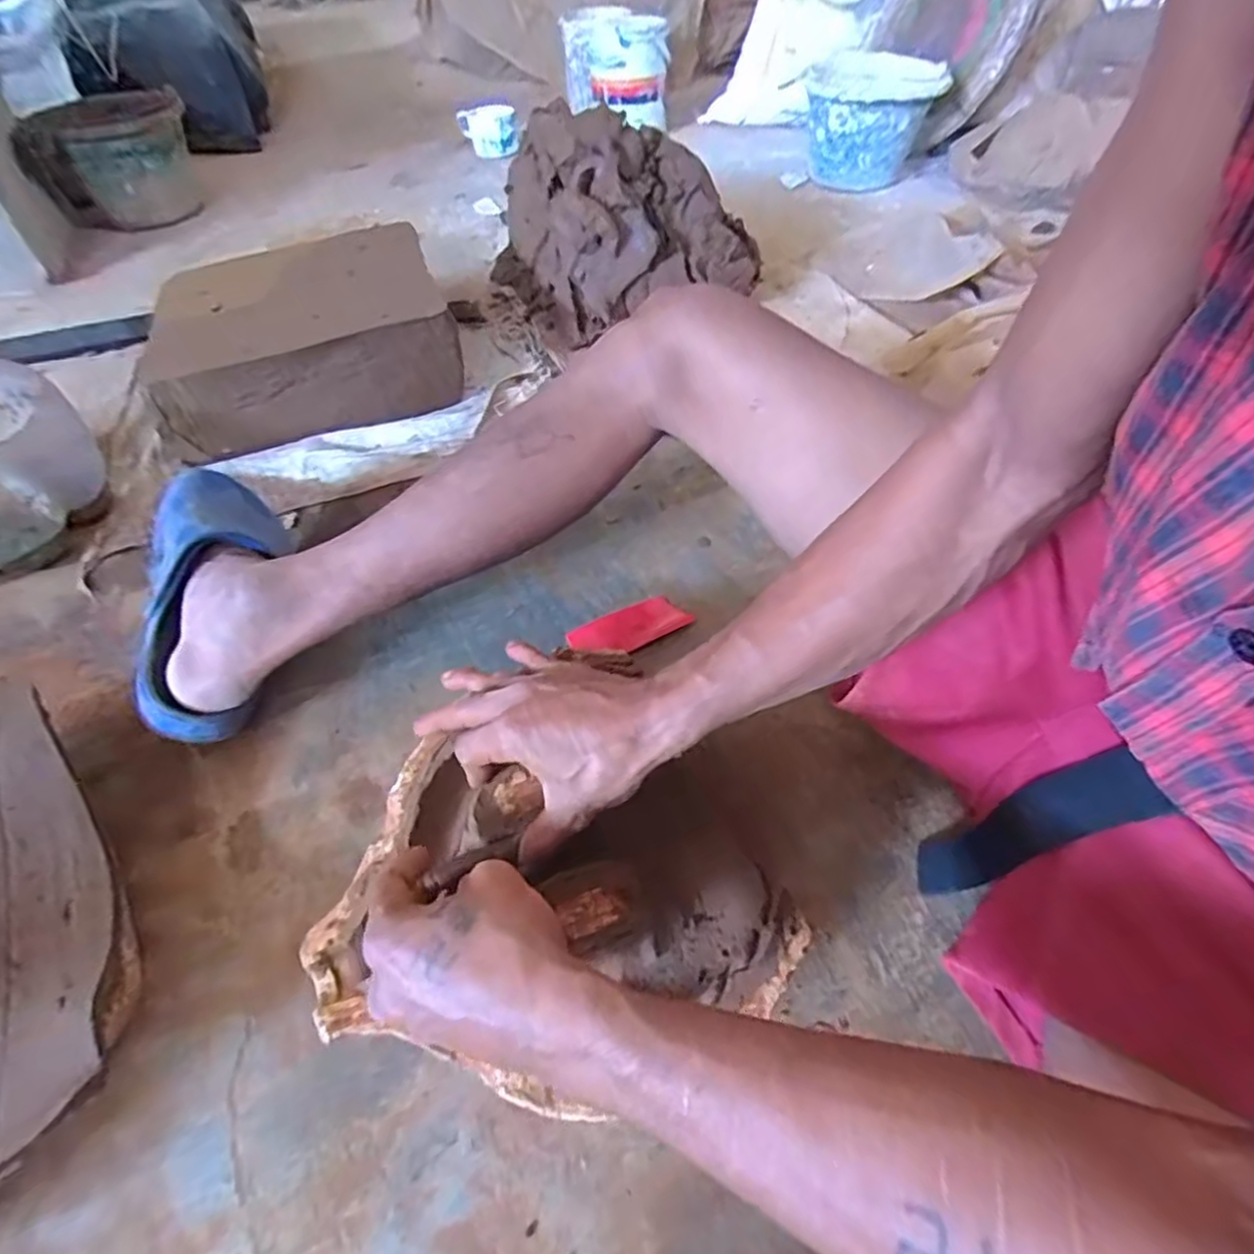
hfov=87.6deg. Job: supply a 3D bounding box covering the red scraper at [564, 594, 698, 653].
[{"bbox_3d":[0.002,-0.001,0.596,0.109,0.008,0.047,-26,56,-18],"label":"red scraper"}]

